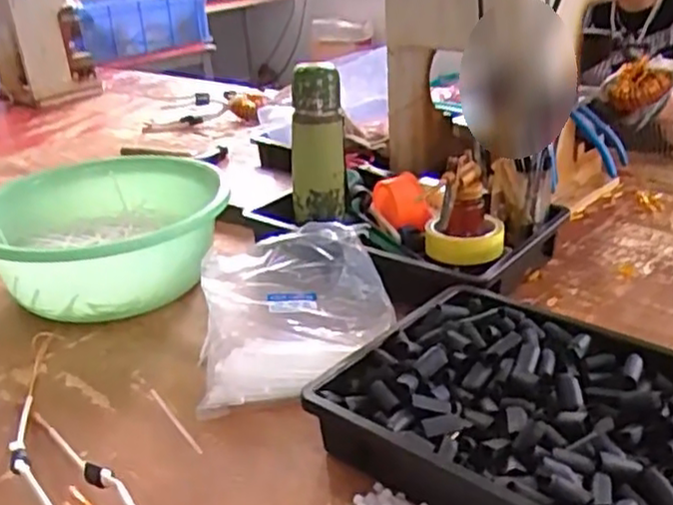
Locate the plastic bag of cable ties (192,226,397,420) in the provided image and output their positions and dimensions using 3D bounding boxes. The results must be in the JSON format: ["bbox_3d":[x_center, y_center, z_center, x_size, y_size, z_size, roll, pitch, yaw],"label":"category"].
[{"bbox_3d":[-0.044,0.062,0.753,0.196,0.089,0.241,-5,24,-2],"label":"plastic bag of cable ties"}]

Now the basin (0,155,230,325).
[{"bbox_3d":[-0.287,-0.016,0.907,0.274,0.125,0.288,-7,25,-6],"label":"basin"}]

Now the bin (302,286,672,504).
[{"bbox_3d":[0.184,0.146,0.569,0.358,0.072,0.241,18,32,40],"label":"bin"}]

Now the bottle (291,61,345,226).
[{"bbox_3d":[-0.025,-0.129,0.897,0.069,0.193,0.084,-6,24,-2],"label":"bottle"}]

